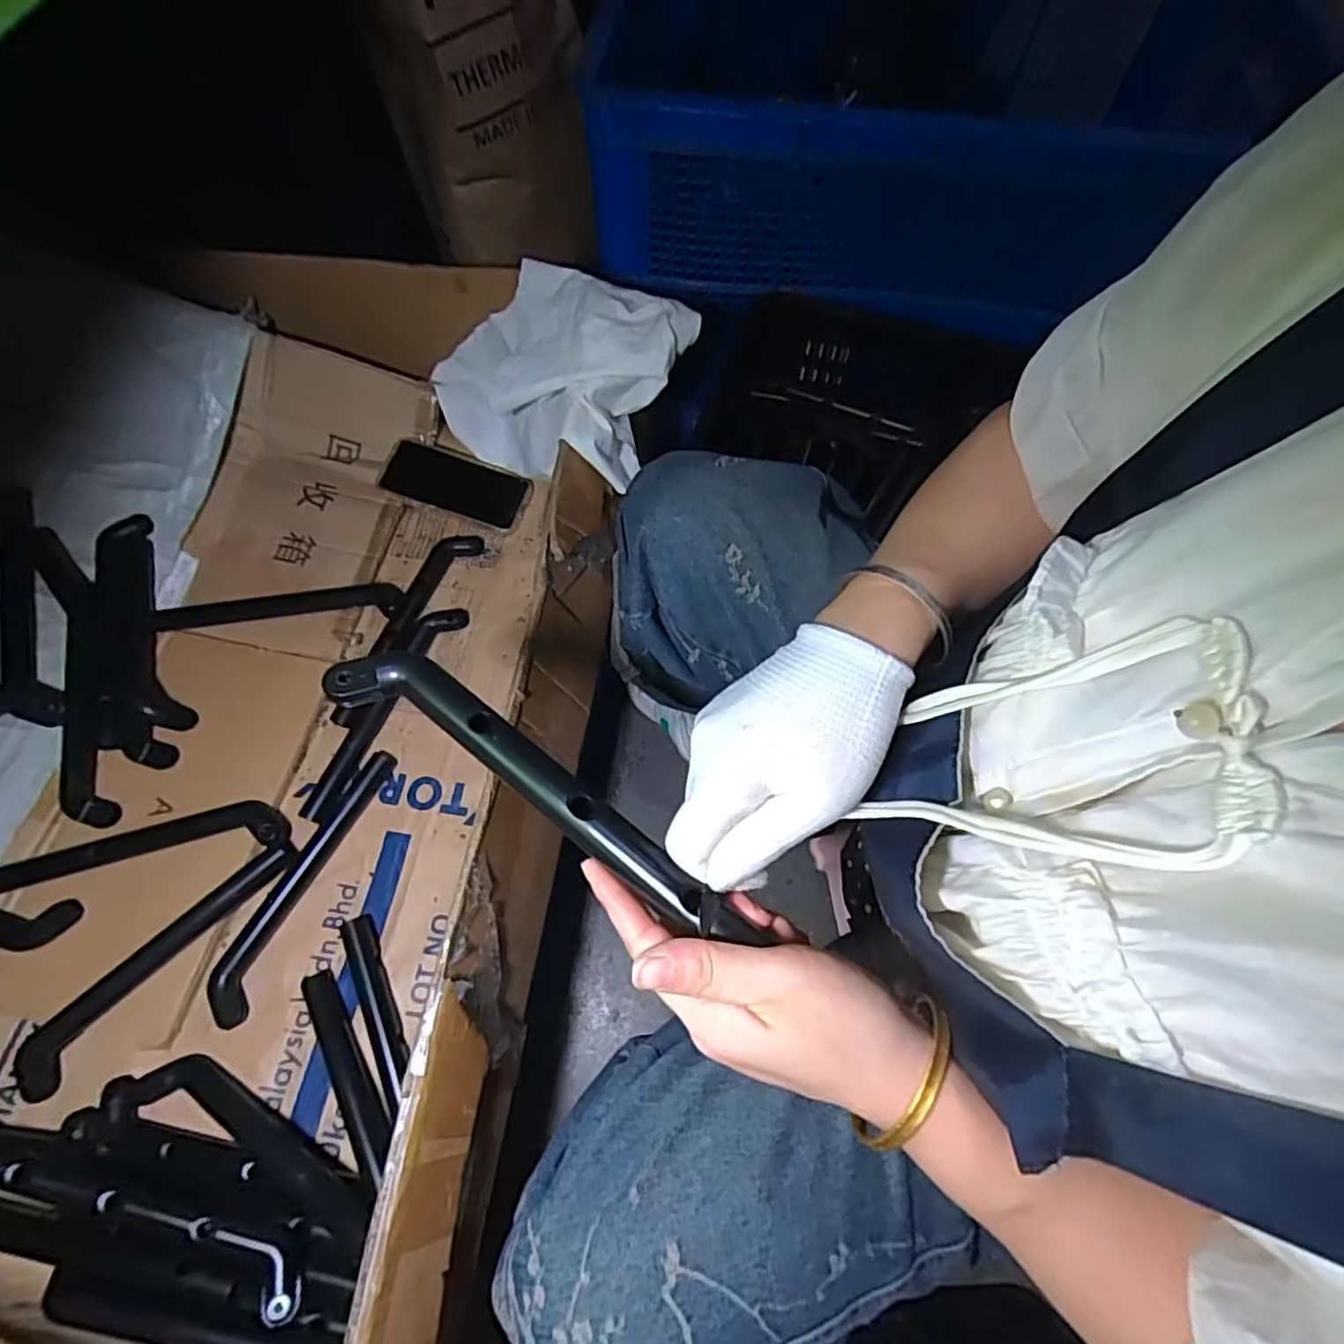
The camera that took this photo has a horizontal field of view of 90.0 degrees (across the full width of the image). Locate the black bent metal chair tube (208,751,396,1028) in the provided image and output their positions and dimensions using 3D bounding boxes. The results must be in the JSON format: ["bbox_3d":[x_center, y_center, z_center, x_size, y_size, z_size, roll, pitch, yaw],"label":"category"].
[{"bbox_3d":[-0.330,0.180,0.599,0.037,0.027,0.244,20,67,8],"label":"black bent metal chair tube"}]

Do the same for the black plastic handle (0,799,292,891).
[{"bbox_3d":[-0.469,0.151,0.593,0.242,0.040,0.048,-10,66,-5],"label":"black plastic handle"}]

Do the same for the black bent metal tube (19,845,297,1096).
[{"bbox_3d":[-0.430,0.238,0.563,0.037,0.018,0.243,39,71,16],"label":"black bent metal tube"}]

